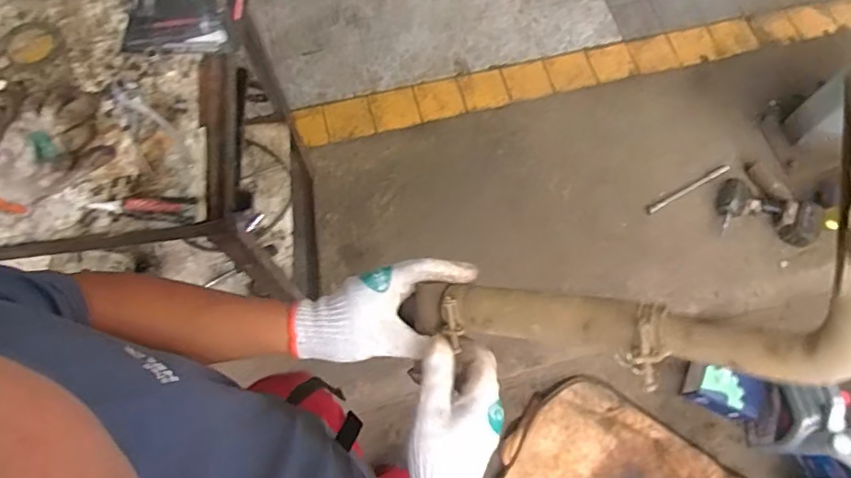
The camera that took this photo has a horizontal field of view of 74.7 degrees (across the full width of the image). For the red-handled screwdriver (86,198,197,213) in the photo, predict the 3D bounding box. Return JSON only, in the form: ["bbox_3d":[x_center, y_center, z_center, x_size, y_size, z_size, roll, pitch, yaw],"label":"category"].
[{"bbox_3d":[-0.401,-0.048,0.783,0.147,0.015,0.027,0,69,1],"label":"red-handled screwdriver"}]

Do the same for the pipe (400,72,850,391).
[{"bbox_3d":[0.146,0.041,0.385,0.114,0.385,0.119,11,65,-35],"label":"pipe"}]

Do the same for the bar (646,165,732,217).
[{"bbox_3d":[0.810,-0.154,1.722,0.299,0.024,0.027,-28,72,-9],"label":"bar"}]

